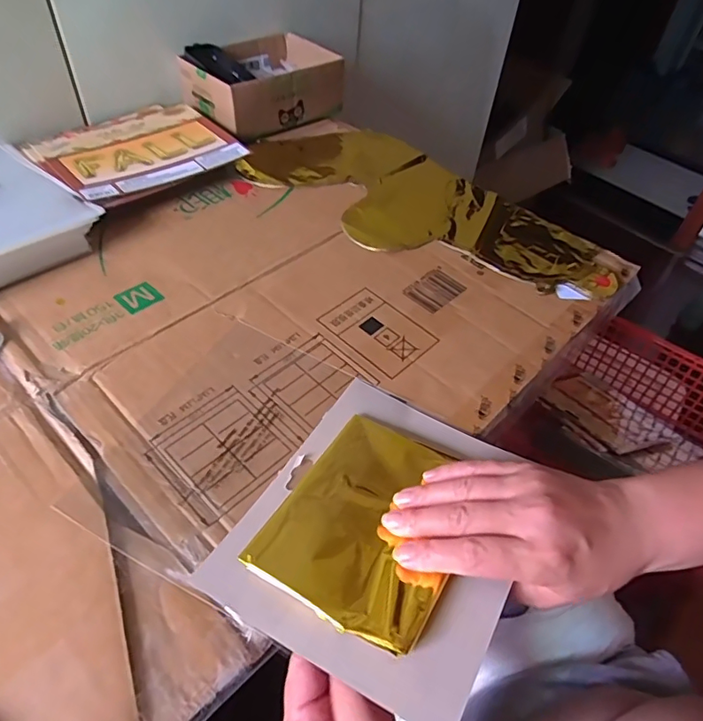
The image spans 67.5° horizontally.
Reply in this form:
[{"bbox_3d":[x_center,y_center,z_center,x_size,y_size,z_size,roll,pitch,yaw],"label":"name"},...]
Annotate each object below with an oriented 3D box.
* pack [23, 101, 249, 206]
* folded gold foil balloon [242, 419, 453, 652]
[{"bbox_3d":[-0.242,-0.237,0.601,0.197,0.026,0.176,-33,60,-30],"label":"pack"},{"bbox_3d":[0.015,0.101,0.337,0.108,0.016,0.137,24,44,21],"label":"folded gold foil balloon"}]

